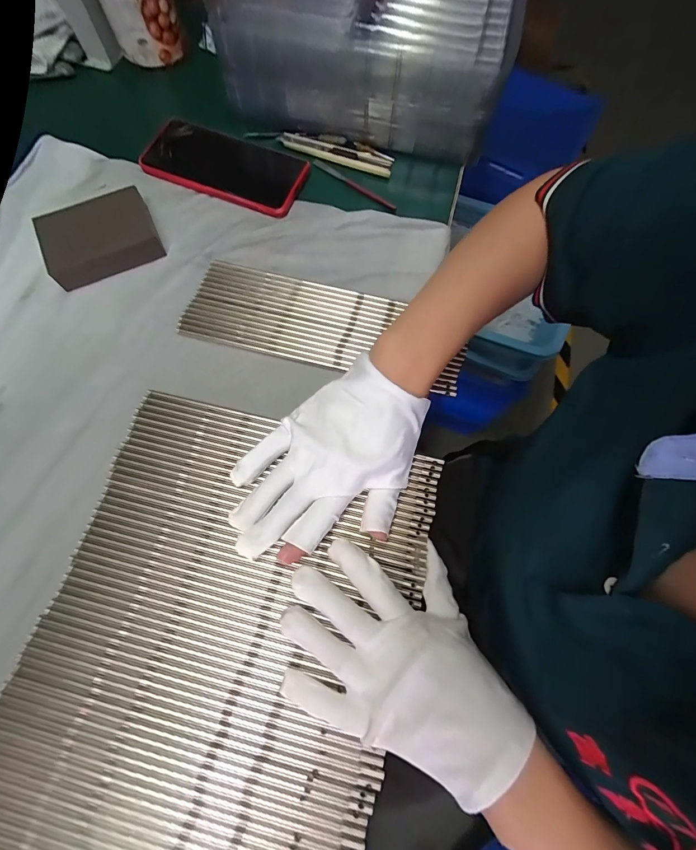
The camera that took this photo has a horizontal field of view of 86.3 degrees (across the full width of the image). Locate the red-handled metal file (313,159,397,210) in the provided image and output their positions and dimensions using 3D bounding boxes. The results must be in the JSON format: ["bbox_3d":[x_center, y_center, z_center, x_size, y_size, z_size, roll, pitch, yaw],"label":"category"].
[{"bbox_3d":[0.007,-0.260,0.401,0.110,0.007,0.009,36,75,10],"label":"red-handled metal file"}]

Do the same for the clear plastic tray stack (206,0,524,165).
[{"bbox_3d":[0.022,-0.408,0.396,0.284,0.102,0.178,12,72,3],"label":"clear plastic tray stack"}]

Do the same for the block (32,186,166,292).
[{"bbox_3d":[-0.233,-0.173,0.351,0.097,0.028,0.075,-24,74,-9],"label":"block"}]

